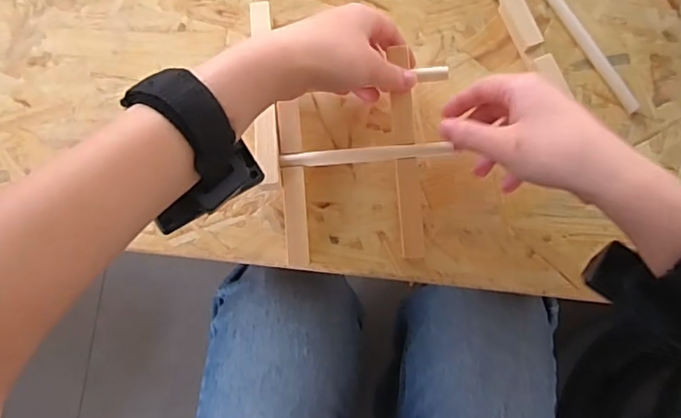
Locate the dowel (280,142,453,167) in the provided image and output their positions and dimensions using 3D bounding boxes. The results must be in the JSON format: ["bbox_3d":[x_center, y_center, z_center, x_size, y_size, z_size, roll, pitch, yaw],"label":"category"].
[{"bbox_3d":[0.017,-0.038,0.380,0.115,0.007,0.010,-5,79,-1],"label":"dowel"}]

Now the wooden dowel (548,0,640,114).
[{"bbox_3d":[0.191,-0.139,0.430,0.010,0.010,0.148,-30,81,-7],"label":"wooden dowel"}]

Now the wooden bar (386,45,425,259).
[{"bbox_3d":[0.047,-0.038,0.383,0.016,0.008,0.144,-4,90,-2],"label":"wooden bar"}]

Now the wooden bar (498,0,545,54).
[{"bbox_3d":[0.137,-0.158,0.427,0.016,0.019,0.068,-20,80,-5],"label":"wooden bar"}]

